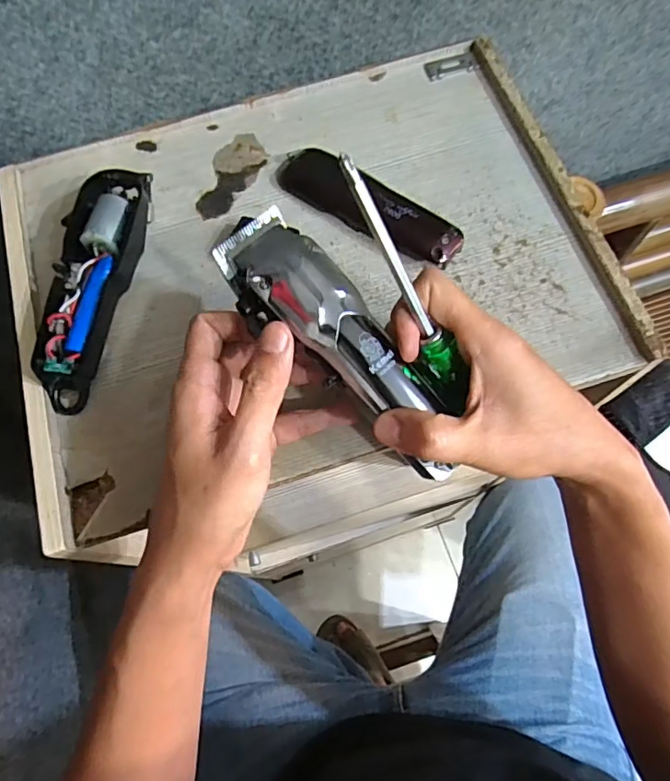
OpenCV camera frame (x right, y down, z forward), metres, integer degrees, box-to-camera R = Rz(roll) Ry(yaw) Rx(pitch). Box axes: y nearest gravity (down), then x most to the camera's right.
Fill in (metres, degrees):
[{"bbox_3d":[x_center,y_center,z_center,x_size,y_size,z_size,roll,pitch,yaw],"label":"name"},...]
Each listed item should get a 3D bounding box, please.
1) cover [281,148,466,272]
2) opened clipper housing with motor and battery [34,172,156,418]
[{"bbox_3d":[0.020,-0.134,0.391,0.148,0.017,0.042,37,75,15],"label":"cover"},{"bbox_3d":[-0.167,-0.073,0.369,0.047,0.032,0.165,10,70,6],"label":"opened clipper housing with motor and battery"}]

